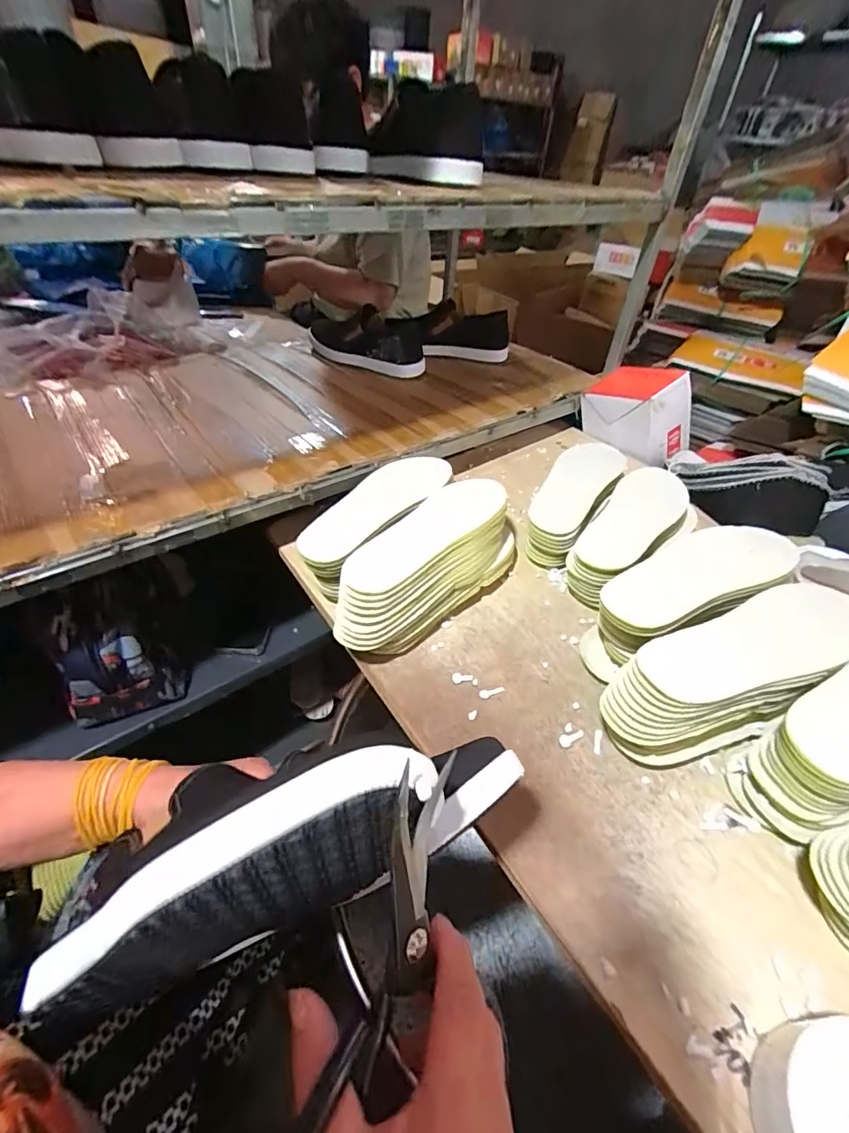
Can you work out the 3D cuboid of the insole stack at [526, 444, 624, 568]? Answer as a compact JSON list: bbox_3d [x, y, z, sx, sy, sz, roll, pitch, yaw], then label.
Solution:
[{"bbox_3d":[0.202,-0.088,0.665,0.085,0.074,0.247,26,47,22],"label":"insole stack"}]

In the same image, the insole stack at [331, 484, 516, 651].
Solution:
[{"bbox_3d":[0.005,0.002,0.538,0.112,0.093,0.259,29,49,25],"label":"insole stack"}]

